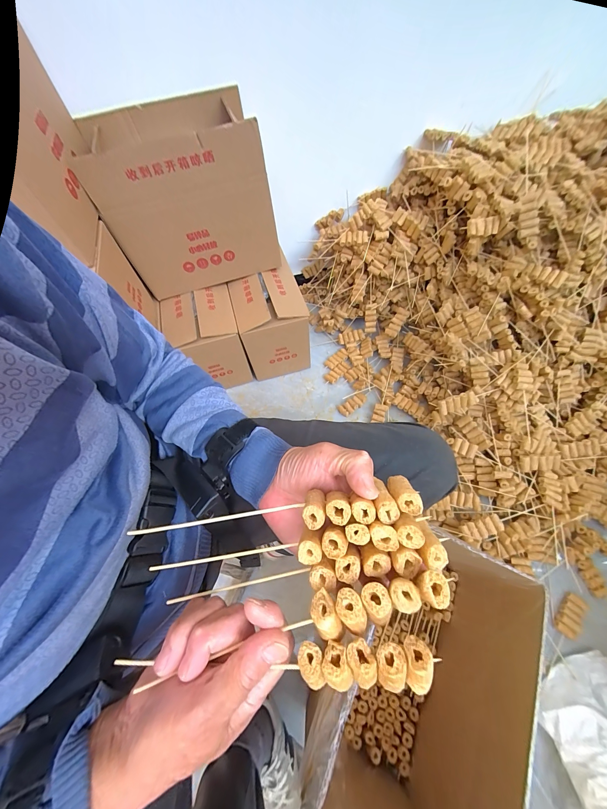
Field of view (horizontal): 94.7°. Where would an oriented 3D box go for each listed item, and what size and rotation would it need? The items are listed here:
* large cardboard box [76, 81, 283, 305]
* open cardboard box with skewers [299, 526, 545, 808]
[{"bbox_3d":[-0.278,-0.492,0.708,0.372,0.323,0.217,-18,63,-7],"label":"large cardboard box"},{"bbox_3d":[0.170,0.424,0.451,0.214,0.275,0.380,27,67,16],"label":"open cardboard box with skewers"}]

